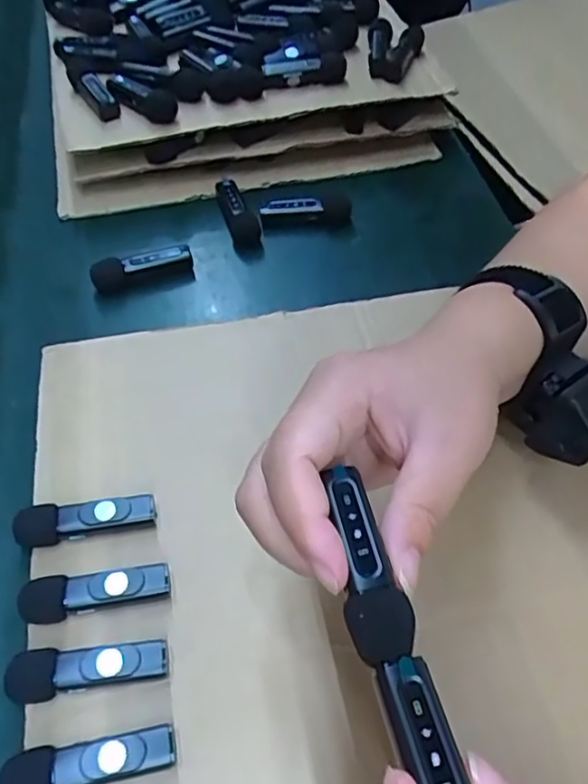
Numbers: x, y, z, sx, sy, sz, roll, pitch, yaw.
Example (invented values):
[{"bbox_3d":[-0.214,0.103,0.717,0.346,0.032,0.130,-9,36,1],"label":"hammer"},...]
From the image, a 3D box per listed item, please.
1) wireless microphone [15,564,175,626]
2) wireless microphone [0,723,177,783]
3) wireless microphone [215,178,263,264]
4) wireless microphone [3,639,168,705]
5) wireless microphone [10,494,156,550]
[{"bbox_3d":[-0.089,0.090,0.271,0.063,0.019,0.019,-10,55,-7],"label":"wireless microphone"},{"bbox_3d":[-0.078,0.144,0.232,0.063,0.017,0.018,-11,56,-8],"label":"wireless microphone"},{"bbox_3d":[-0.039,-0.128,0.432,0.020,0.019,0.076,-14,56,-10],"label":"wireless microphone"},{"bbox_3d":[-0.085,0.116,0.252,0.063,0.017,0.019,-8,55,-6],"label":"wireless microphone"},{"bbox_3d":[-0.099,0.063,0.290,0.062,0.021,0.018,-9,55,-7],"label":"wireless microphone"}]

